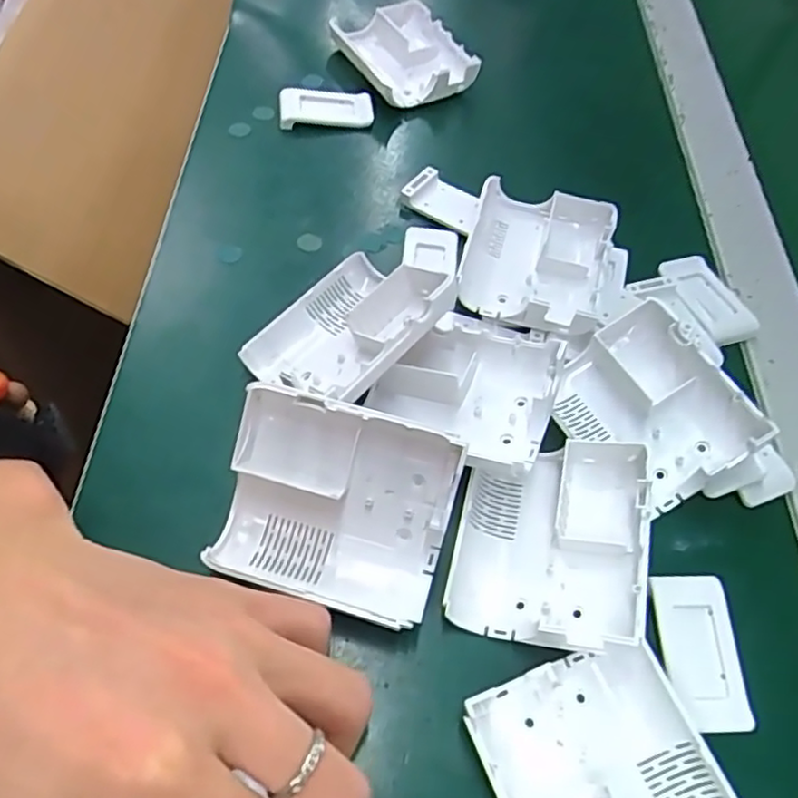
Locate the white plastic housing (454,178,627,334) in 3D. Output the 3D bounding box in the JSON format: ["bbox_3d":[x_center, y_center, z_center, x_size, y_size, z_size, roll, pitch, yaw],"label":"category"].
[{"bbox_3d":[0.074,-0.068,0.337,0.080,0.024,0.082,14,57,5],"label":"white plastic housing"}]

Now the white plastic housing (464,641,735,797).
[{"bbox_3d":[0.066,0.125,0.217,0.068,0.020,0.078,-18,60,-15],"label":"white plastic housing"}]

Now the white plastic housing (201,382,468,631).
[{"bbox_3d":[-0.022,0.037,0.239,0.079,0.018,0.070,15,97,2],"label":"white plastic housing"}]

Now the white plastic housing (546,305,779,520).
[{"bbox_3d":[0.109,0.001,0.290,0.057,0.032,0.078,-22,61,-17],"label":"white plastic housing"}]

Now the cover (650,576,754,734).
[{"bbox_3d":[0.113,0.094,0.250,0.028,0.005,0.054,0,57,-4],"label":"cover"}]

